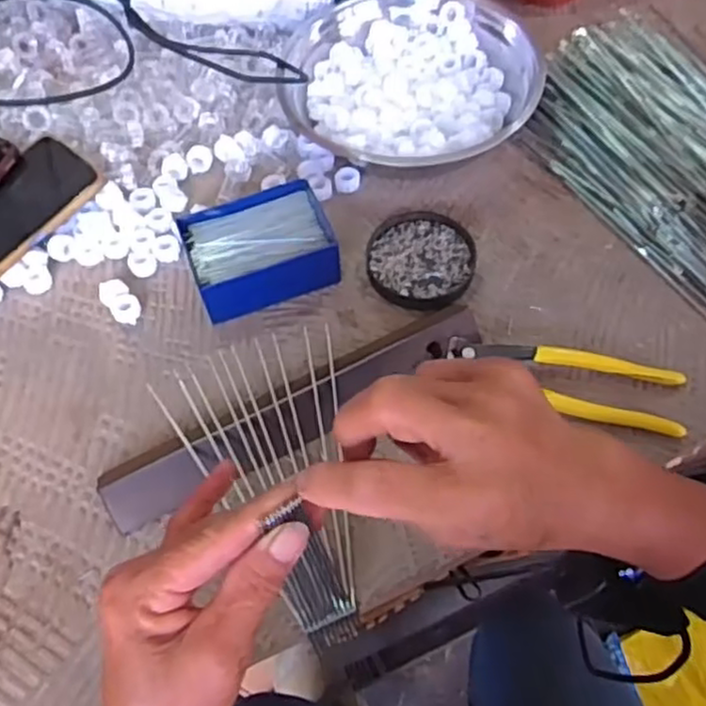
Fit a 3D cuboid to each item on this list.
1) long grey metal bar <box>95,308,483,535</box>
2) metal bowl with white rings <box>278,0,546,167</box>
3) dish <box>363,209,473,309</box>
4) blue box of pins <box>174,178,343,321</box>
[{"bbox_3d":[-0.031,0.044,0.498,0.281,0.013,0.044,-26,75,-14],"label":"long grey metal bar"},{"bbox_3d":[0.047,-0.245,0.636,0.209,0.075,0.203,-1,59,1],"label":"metal bowl with white rings"},{"bbox_3d":[0.055,-0.076,0.582,0.084,0.014,0.086,-1,59,1],"label":"dish"},{"bbox_3d":[-0.072,-0.080,0.568,0.108,0.036,0.089,-19,61,-10],"label":"blue box of pins"}]

